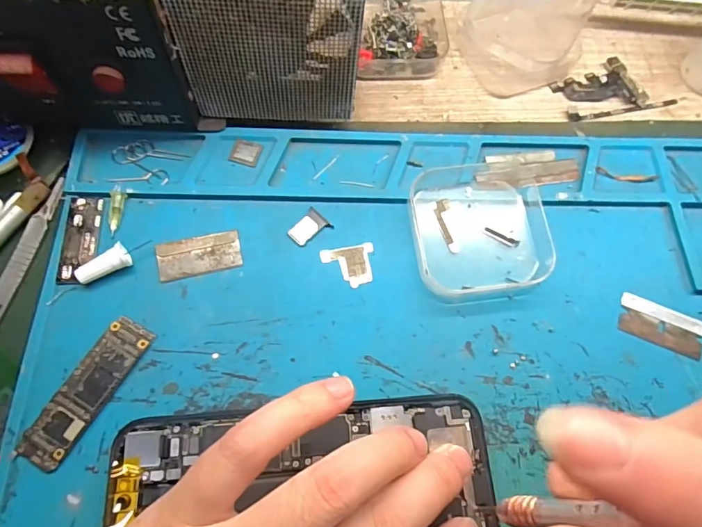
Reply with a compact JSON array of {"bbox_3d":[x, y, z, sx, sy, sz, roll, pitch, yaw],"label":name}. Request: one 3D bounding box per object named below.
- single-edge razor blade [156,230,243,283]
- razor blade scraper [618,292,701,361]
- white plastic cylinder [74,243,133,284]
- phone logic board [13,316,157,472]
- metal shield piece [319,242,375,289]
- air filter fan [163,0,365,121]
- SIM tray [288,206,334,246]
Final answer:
[{"bbox_3d":[-0.072,-0.004,0.216,0.038,0.004,0.018,-13,70,-8],"label":"single-edge razor blade"},{"bbox_3d":[0.148,0.029,0.214,0.040,0.004,0.020,21,70,5],"label":"razor blade scraper"},{"bbox_3d":[-0.112,0.001,0.207,0.023,0.010,0.010,-31,74,-14],"label":"white plastic cylinder"},{"bbox_3d":[-0.110,0.053,0.191,0.019,0.005,0.064,29,70,8],"label":"phone logic board"},{"bbox_3d":[0.000,0.001,0.218,0.025,0.004,0.020,-10,70,-7],"label":"metal shield piece"},{"bbox_3d":[-0.036,-0.102,0.208,0.078,0.087,0.026,-4,69,-4],"label":"air filter fan"},{"bbox_3d":[-0.021,-0.017,0.223,0.014,0.004,0.019,42,73,12],"label":"SIM tray"}]

